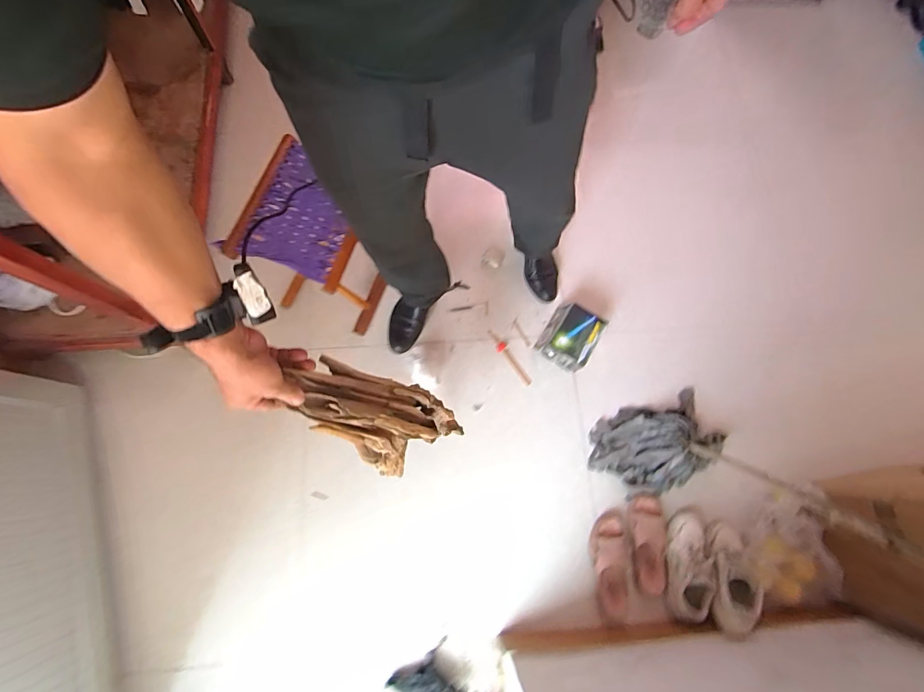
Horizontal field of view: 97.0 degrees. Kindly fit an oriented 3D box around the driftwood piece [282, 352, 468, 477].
[{"bbox_3d":[-0.168,0.127,0.741,0.147,0.398,0.168,1,69,26],"label":"driftwood piece"}]

